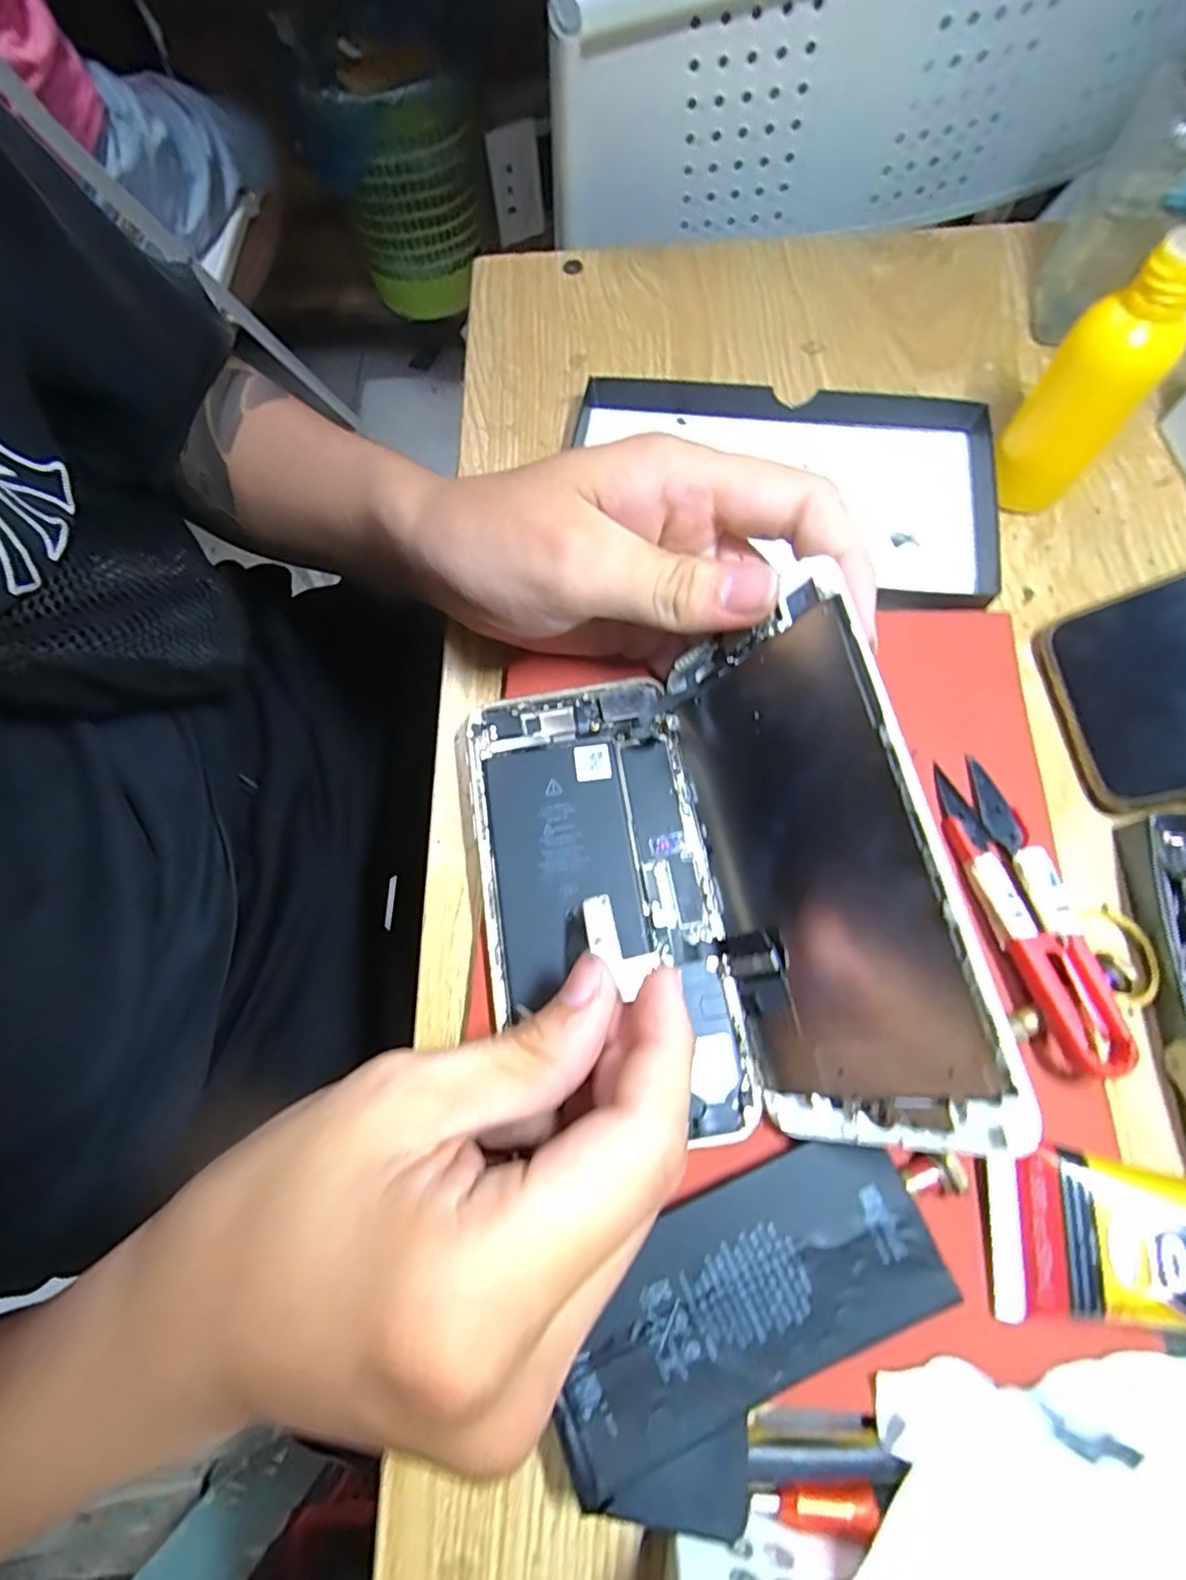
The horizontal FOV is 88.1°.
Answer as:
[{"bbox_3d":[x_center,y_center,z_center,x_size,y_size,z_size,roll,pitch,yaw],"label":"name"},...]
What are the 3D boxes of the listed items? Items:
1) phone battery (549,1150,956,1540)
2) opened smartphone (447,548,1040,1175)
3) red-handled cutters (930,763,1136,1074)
[{"bbox_3d":[0.040,0.139,0.160,0.105,0.007,0.055,-38,73,-11],"label":"phone battery"},{"bbox_3d":[0.024,0.023,0.178,0.122,0.071,0.152,-9,70,-1],"label":"opened smartphone"},{"bbox_3d":[0.135,0.036,0.192,0.026,0.012,0.094,-10,70,-2],"label":"red-handled cutters"}]

